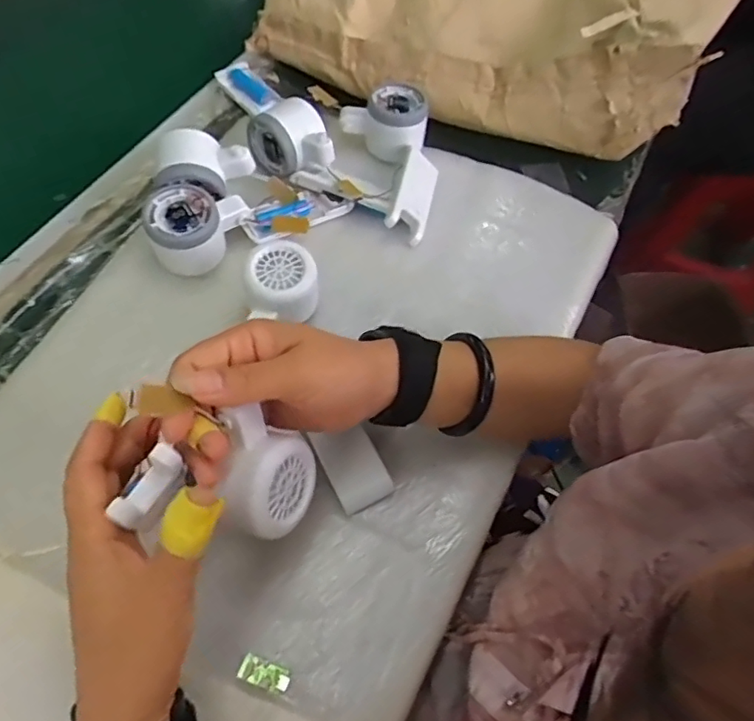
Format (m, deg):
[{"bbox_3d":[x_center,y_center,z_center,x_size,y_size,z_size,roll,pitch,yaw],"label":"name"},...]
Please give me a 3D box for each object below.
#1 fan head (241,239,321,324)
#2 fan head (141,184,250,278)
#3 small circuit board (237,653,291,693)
[{"bbox_3d":[-0.076,-0.060,0.459,0.057,0.047,0.054,3,62,-3],"label":"fan head"},{"bbox_3d":[-0.149,-0.110,0.479,0.077,0.047,0.063,-3,62,-6],"label":"fan head"},{"bbox_3d":[-0.069,0.193,0.354,0.031,0.004,0.014,18,62,5],"label":"small circuit board"}]

